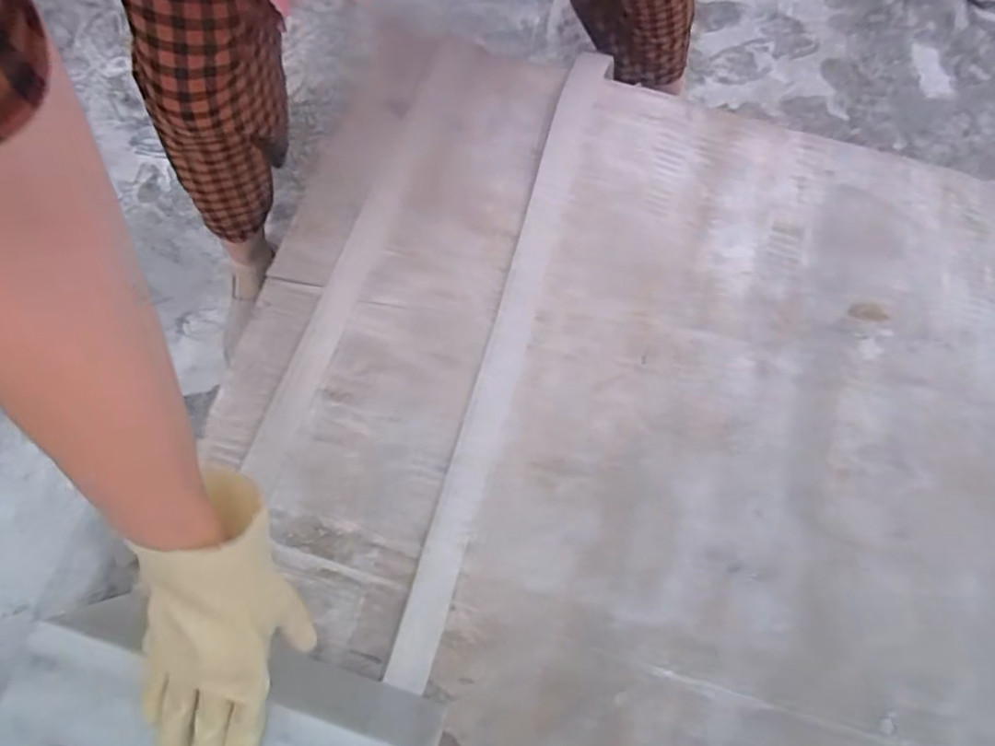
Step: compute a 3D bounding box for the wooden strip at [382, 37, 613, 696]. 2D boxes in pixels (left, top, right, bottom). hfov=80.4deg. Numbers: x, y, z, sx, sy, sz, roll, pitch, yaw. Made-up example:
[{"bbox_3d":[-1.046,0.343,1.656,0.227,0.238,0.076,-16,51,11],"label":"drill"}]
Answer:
[{"bbox_3d":[0.015,-0.047,0.592,0.042,0.010,0.680,16,76,4],"label":"wooden strip"}]

